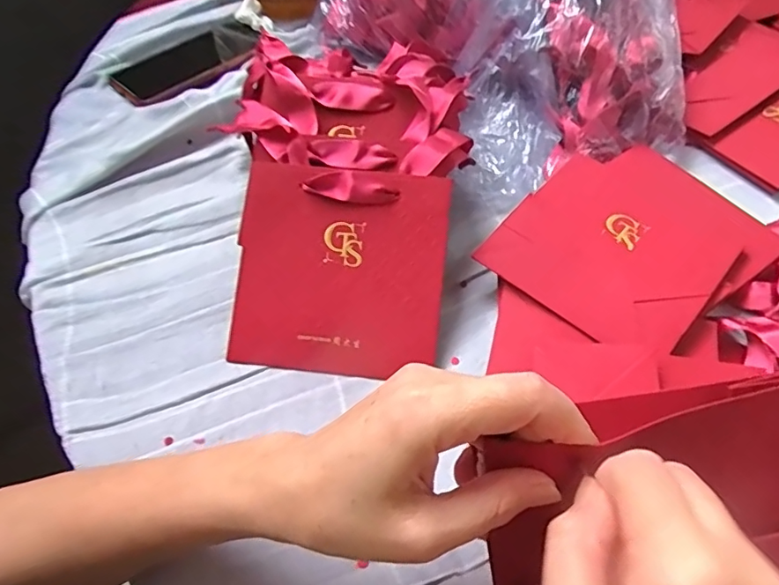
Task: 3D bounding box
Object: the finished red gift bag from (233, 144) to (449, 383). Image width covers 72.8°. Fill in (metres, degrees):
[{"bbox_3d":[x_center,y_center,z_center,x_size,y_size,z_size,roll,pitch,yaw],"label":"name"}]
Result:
[{"bbox_3d":[-0.033,-0.025,0.365,0.142,0.024,0.158,4,86,3],"label":"finished red gift bag"}]

